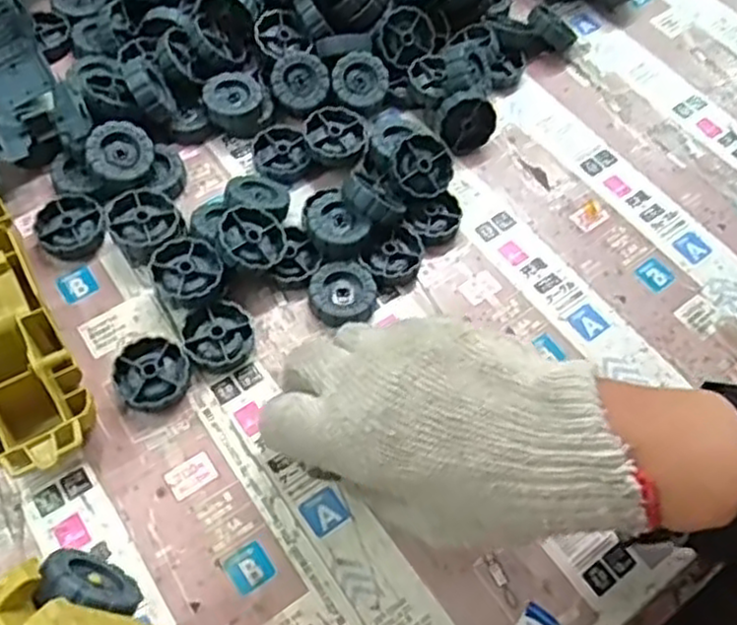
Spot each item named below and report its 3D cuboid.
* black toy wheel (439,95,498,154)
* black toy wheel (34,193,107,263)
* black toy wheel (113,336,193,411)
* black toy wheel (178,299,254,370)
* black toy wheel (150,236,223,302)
[{"bbox_3d":[0.063,-0.124,0.486,0.036,0.038,0.016,-14,46,-7],"label":"black toy wheel"},{"bbox_3d":[-0.174,-0.050,0.436,0.037,0.012,0.040,2,61,-3],"label":"black toy wheel"},{"bbox_3d":[-0.114,0.033,0.394,0.037,0.012,0.038,2,61,-3],"label":"black toy wheel"},{"bbox_3d":[-0.081,0.014,0.408,0.038,0.012,0.038,2,61,-3],"label":"black toy wheel"},{"bbox_3d":[-0.101,-0.023,0.415,0.036,0.012,0.040,-29,67,-18],"label":"black toy wheel"}]

